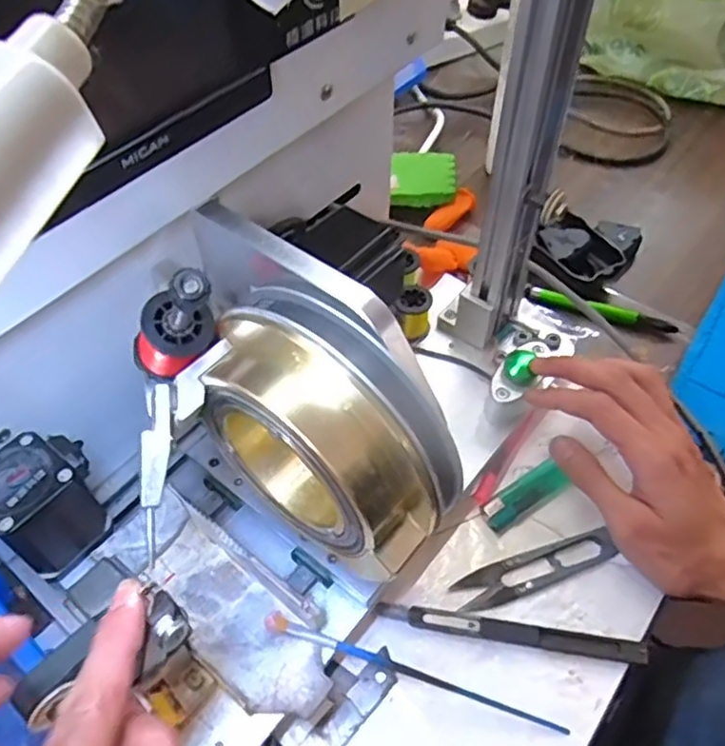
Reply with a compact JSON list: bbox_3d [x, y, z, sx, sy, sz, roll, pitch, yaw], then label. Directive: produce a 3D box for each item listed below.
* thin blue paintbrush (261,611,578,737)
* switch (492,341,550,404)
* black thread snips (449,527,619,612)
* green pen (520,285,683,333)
[{"bbox_3d":[0.027,0.158,0.343,0.163,0.009,0.008,21,54,1],"label":"thin blue paintbrush"},{"bbox_3d":[0.099,-0.002,0.419,0.022,0.011,0.049,27,67,22],"label":"switch"},{"bbox_3d":[0.103,0.115,0.387,0.101,0.004,0.023,-16,54,-11],"label":"black thread snips"},{"bbox_3d":[0.184,-0.049,0.508,0.115,0.012,0.013,16,55,13],"label":"green pen"}]

